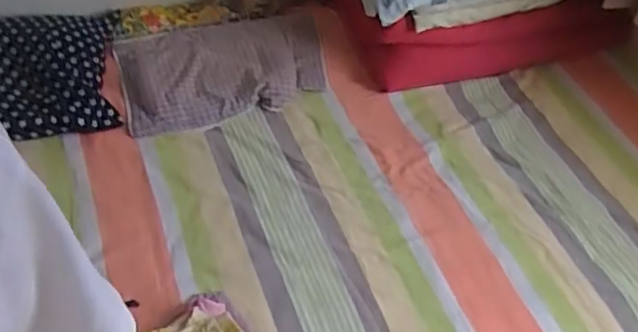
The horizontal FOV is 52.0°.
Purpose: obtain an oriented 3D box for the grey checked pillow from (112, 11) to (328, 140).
[{"bbox_3d":[-0.215,-0.244,1.485,0.460,0.109,0.345,-12,49,-14],"label":"grey checked pillow"}]

